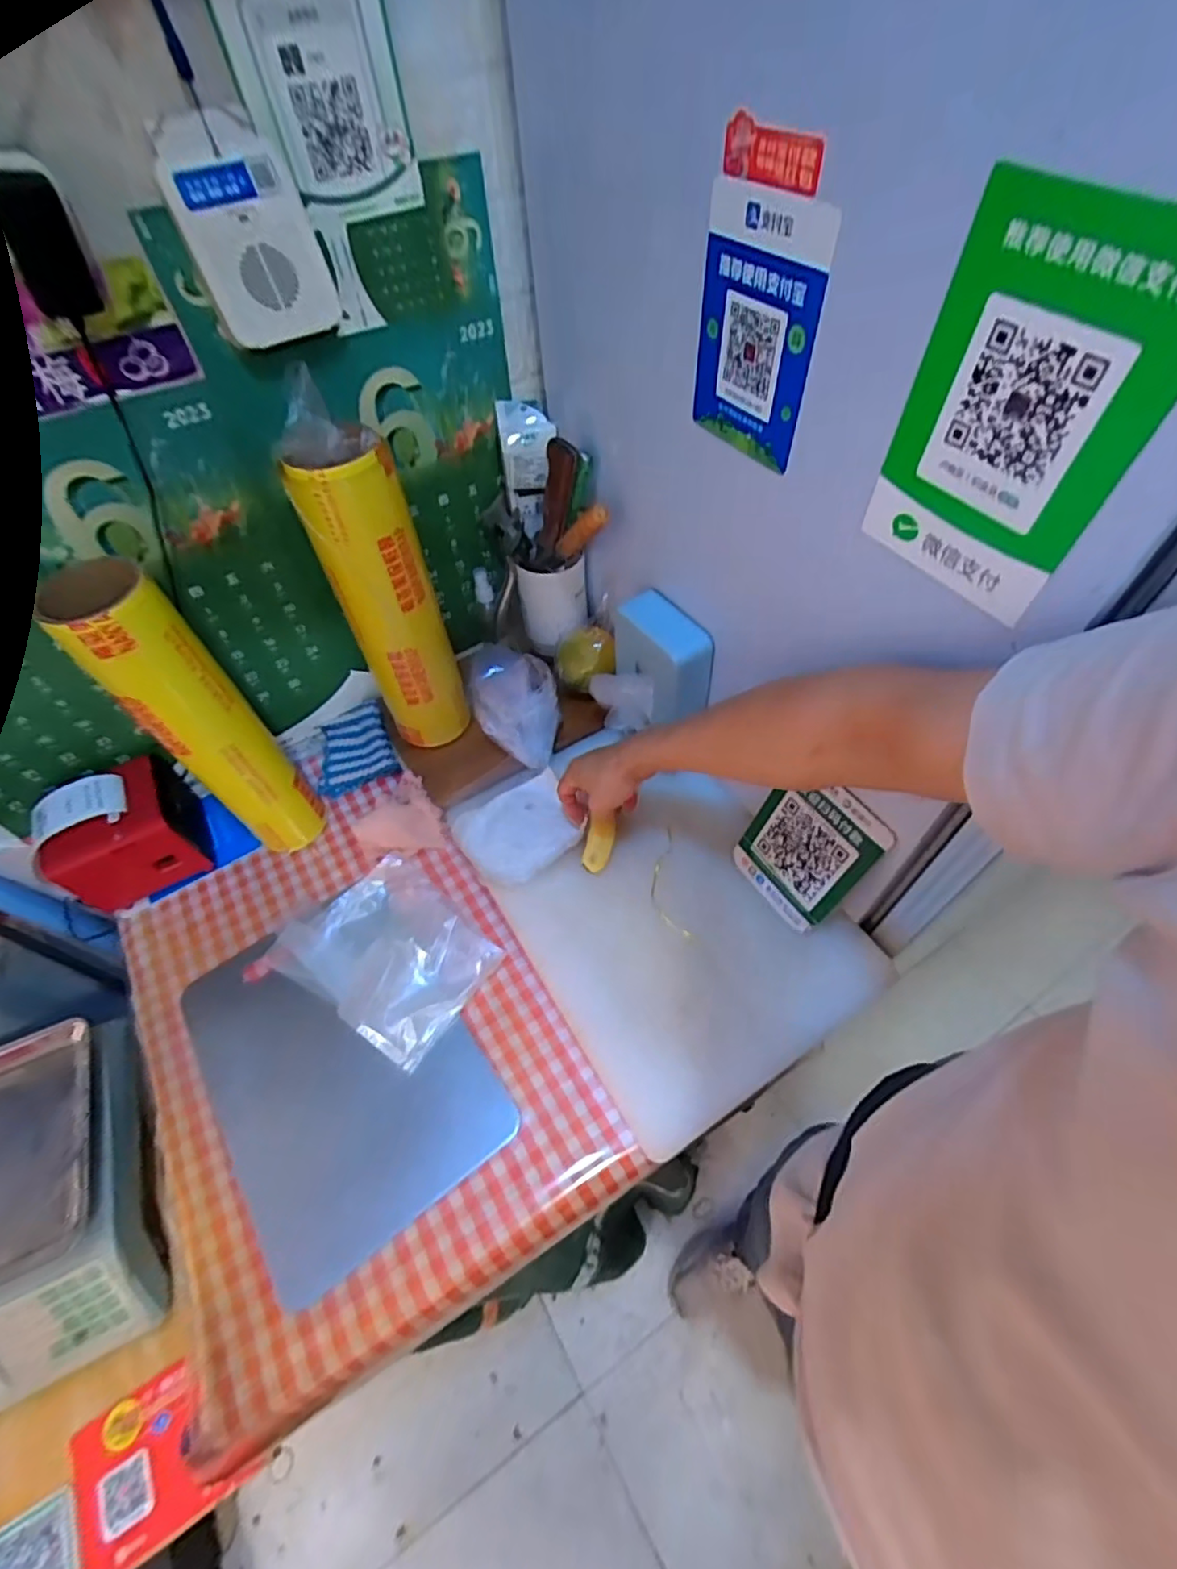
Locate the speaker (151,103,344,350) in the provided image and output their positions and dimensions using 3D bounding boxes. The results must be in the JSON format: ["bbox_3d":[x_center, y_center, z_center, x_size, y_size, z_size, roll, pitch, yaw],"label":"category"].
[{"bbox_3d":[-0.266,-0.433,0.488,0.097,0.121,0.068,-24,57,-13],"label":"speaker"}]

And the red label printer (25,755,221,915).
[{"bbox_3d":[-0.539,0.054,0.723,0.135,0.125,0.125,-22,57,-12],"label":"red label printer"}]

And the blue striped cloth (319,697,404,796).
[{"bbox_3d":[-0.321,-0.048,0.843,0.108,0.019,0.107,-26,74,4],"label":"blue striped cloth"}]

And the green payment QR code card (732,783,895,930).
[{"bbox_3d":[0.215,0.064,0.616,0.010,0.166,0.121,-19,61,-33],"label":"green payment QR code card"}]

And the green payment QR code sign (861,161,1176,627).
[{"bbox_3d":[0.219,-0.187,0.322,0.010,0.178,0.121,-26,58,-16],"label":"green payment QR code sign"}]

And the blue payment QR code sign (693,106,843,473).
[{"bbox_3d":[0.116,-0.328,0.428,0.006,0.177,0.117,-25,51,-18],"label":"blue payment QR code sign"}]

